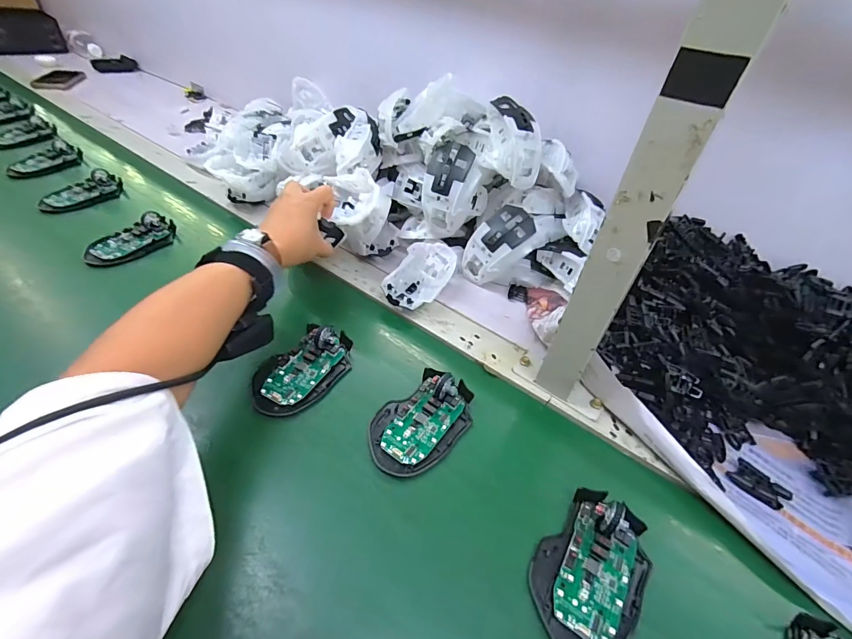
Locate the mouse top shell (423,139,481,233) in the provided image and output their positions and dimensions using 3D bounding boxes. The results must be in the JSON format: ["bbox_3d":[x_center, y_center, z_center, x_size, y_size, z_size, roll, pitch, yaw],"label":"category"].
[{"bbox_3d":[0.031,-0.162,0.504,0.065,0.117,0.037,17,25,13],"label":"mouse top shell"}]

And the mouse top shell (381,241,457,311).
[{"bbox_3d":[-0.007,-0.053,0.503,0.062,0.044,0.118,22,45,14],"label":"mouse top shell"}]

